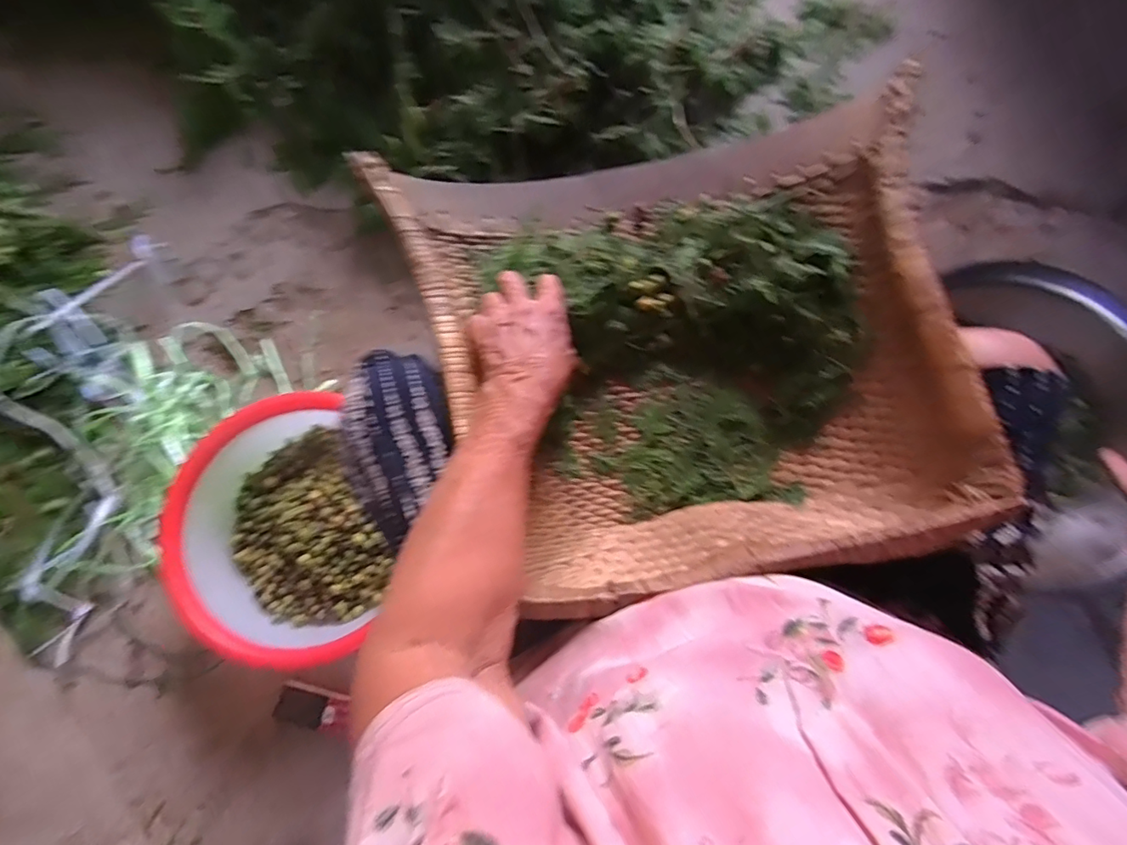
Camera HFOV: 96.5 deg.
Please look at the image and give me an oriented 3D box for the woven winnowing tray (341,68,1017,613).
[{"bbox_3d":[0.096,-0.080,0.438,0.454,0.138,0.403,-9,80,-2],"label":"woven winnowing tray"}]

